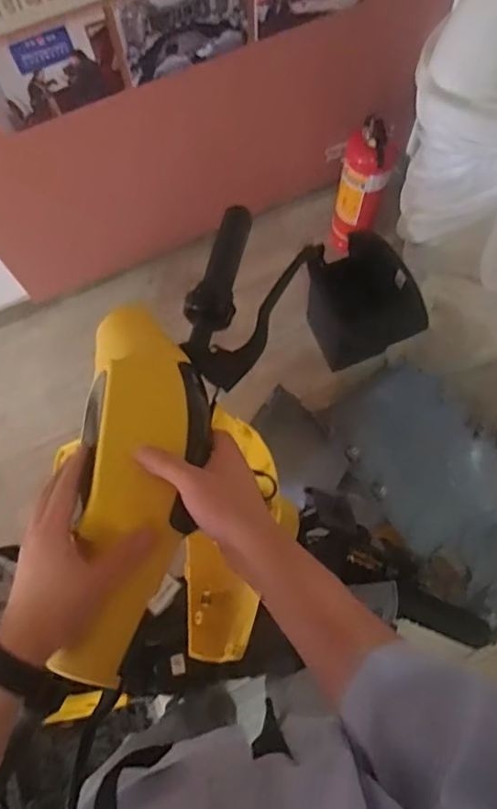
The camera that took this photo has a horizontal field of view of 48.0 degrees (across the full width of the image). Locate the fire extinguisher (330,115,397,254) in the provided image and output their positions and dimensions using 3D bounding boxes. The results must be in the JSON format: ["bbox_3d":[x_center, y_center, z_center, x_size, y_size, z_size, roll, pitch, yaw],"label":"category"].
[{"bbox_3d":[0.302,-0.568,1.508,0.130,0.405,0.145,14,73,6],"label":"fire extinguisher"}]

